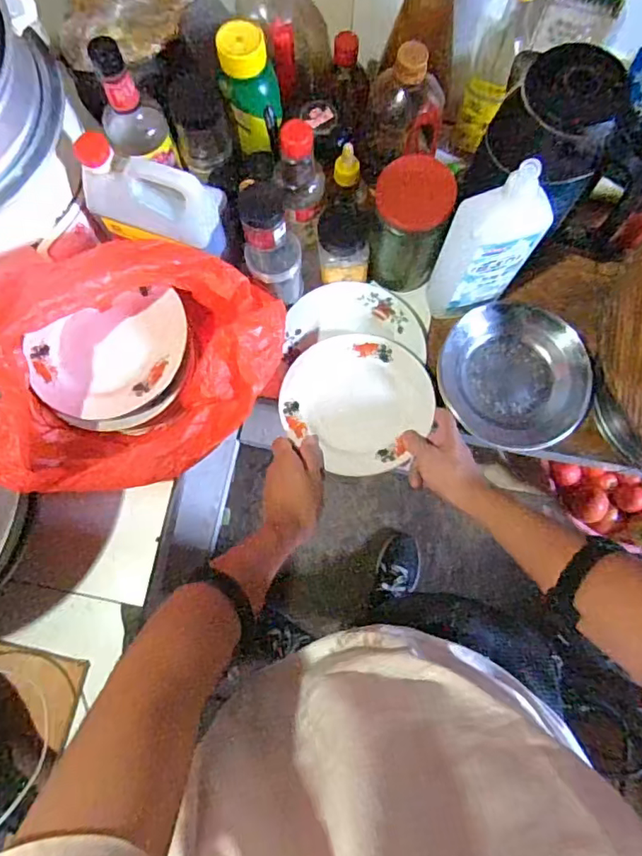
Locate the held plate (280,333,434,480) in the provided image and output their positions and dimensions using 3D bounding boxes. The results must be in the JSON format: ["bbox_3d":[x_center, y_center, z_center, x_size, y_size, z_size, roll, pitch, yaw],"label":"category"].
[{"bbox_3d":[0.047,-0.042,0.701,0.188,0.042,0.185,0,80,0],"label":"held plate"}]

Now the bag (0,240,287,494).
[{"bbox_3d":[-0.206,-0.070,0.563,0.292,0.216,0.287,8,81,1],"label":"bag"}]

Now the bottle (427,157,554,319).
[{"bbox_3d":[0.193,-0.205,0.617,0.085,0.245,0.060,-12,81,-2],"label":"bottle"}]

